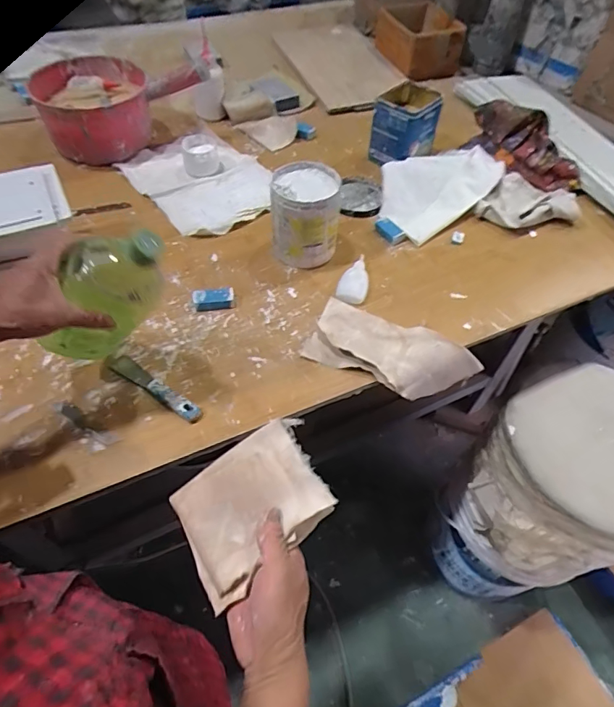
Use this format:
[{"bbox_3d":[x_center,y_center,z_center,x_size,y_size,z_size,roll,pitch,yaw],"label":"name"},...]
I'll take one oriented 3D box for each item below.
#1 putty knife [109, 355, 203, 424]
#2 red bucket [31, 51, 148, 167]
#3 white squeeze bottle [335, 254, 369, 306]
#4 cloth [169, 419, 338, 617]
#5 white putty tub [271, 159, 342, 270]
[{"bbox_3d":[-0.185,0.041,0.569,0.143,0.010,0.025,33,58,19],"label":"putty knife"},{"bbox_3d":[-0.367,-0.427,0.816,0.174,0.121,0.206,-17,57,-16],"label":"red bucket"},{"bbox_3d":[0.068,-0.104,0.680,0.042,0.020,0.087,12,54,5],"label":"white squeeze bottle"},{"bbox_3d":[-0.048,0.131,0.405,0.131,0.017,0.107,-36,54,4],"label":"cloth"},{"bbox_3d":[-0.003,-0.198,0.690,0.091,0.118,0.095,2,54,-2],"label":"white putty tub"}]

